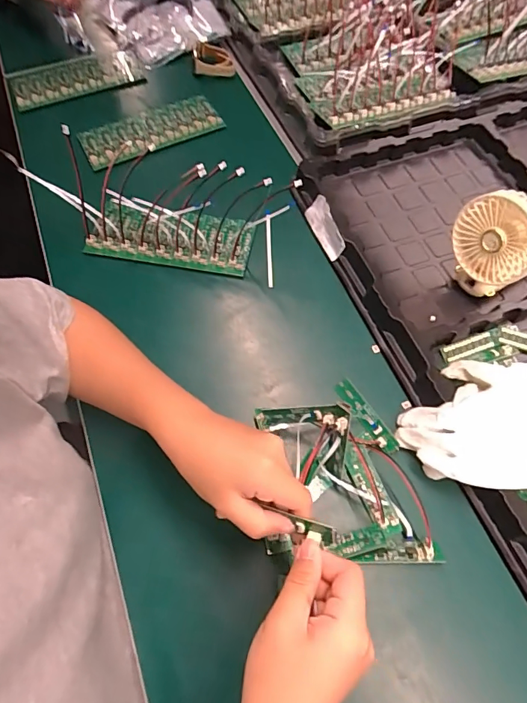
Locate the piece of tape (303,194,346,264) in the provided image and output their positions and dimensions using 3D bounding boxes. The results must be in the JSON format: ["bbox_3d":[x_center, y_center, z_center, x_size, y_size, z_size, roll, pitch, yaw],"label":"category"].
[{"bbox_3d":[0.073,-0.146,0.519,0.017,0.032,0.076,-17,64,-7],"label":"piece of tape"}]

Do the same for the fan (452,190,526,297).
[{"bbox_3d":[0.232,-0.102,0.448,0.037,0.111,0.085,-37,68,-16],"label":"fan"}]

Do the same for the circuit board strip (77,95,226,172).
[{"bbox_3d":[-0.161,-0.317,0.628,0.191,0.009,0.087,-25,65,-13],"label":"circuit board strip"}]

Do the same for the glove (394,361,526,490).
[{"bbox_3d":[0.219,0.064,0.405,0.183,0.036,0.121,-1,63,1],"label":"glove"}]

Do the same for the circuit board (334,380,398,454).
[{"bbox_3d":[0.100,0.063,0.432,0.014,0.012,0.081,-30,66,-13],"label":"circuit board"}]

